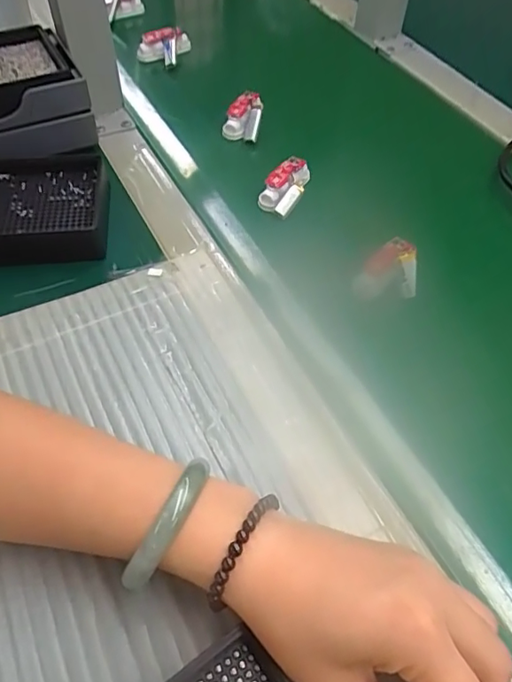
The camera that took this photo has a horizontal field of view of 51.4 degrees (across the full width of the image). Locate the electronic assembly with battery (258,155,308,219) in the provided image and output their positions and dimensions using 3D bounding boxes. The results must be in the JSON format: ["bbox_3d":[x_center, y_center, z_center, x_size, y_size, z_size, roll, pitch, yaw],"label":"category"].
[{"bbox_3d":[0.029,-0.132,0.451,0.028,0.024,0.054,31,58,19],"label":"electronic assembly with battery"}]

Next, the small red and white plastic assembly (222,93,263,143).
[{"bbox_3d":[-0.013,-0.212,0.505,0.034,0.026,0.046,5,53,2],"label":"small red and white plastic assembly"}]

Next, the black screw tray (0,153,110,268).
[{"bbox_3d":[-0.194,-0.103,0.411,0.154,0.030,0.094,-4,53,-5],"label":"black screw tray"}]

